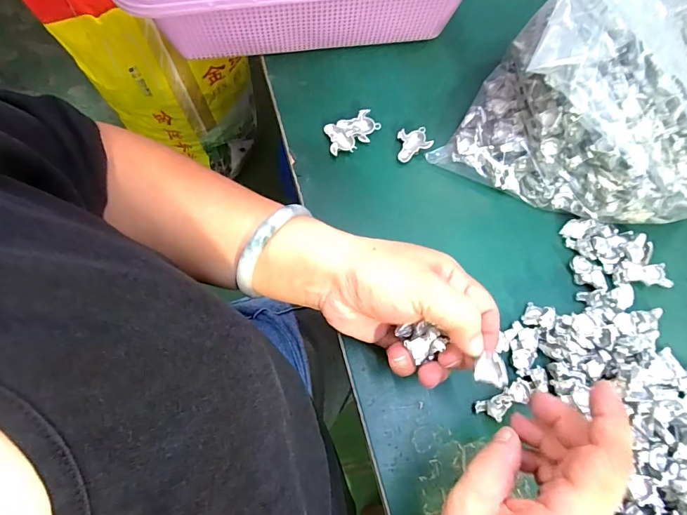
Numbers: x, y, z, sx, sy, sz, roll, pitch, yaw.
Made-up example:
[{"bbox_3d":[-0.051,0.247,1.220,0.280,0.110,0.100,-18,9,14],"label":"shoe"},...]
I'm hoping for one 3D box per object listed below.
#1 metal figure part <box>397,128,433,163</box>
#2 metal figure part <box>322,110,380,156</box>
[{"bbox_3d":[0.060,-0.095,0.346,0.028,0.008,0.029,2,71,-3],"label":"metal figure part"},{"bbox_3d":[0.008,-0.106,0.345,0.045,0.005,0.032,-16,74,-4],"label":"metal figure part"}]

